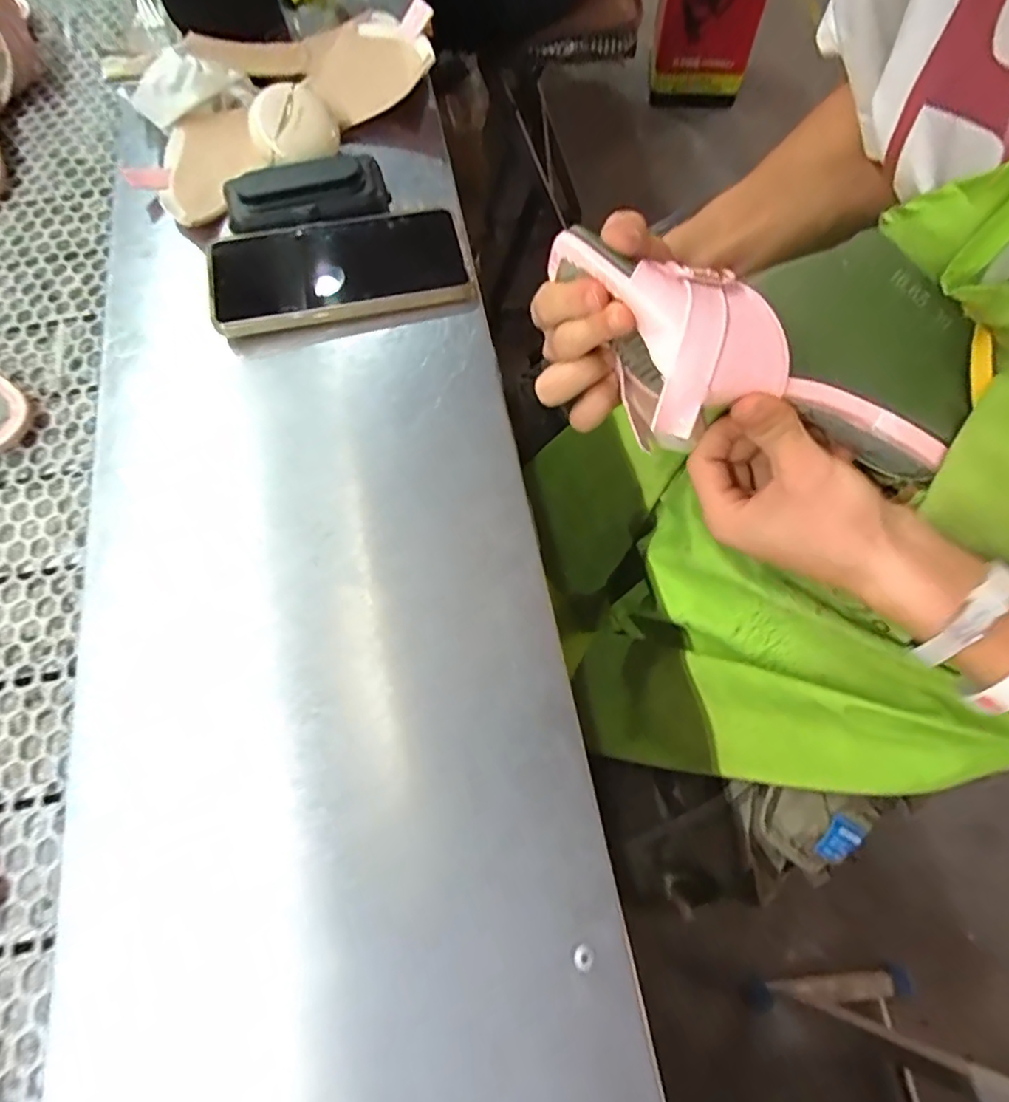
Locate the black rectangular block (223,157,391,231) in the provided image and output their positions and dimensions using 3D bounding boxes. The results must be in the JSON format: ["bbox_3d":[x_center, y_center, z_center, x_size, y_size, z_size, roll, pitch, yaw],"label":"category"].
[{"bbox_3d":[-0.136,-0.242,0.390,0.107,0.026,0.044,-13,67,-4],"label":"black rectangular block"}]

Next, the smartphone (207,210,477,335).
[{"bbox_3d":[-0.107,-0.185,0.373,0.162,0.018,0.077,-13,67,-4],"label":"smartphone"}]

